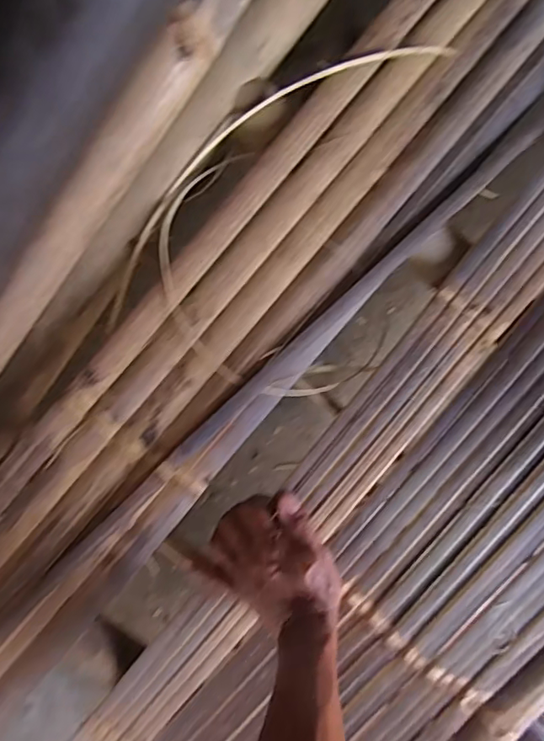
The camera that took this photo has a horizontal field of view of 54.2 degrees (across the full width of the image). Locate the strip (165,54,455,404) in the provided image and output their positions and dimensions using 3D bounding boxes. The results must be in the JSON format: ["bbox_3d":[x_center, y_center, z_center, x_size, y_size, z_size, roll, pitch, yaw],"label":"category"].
[{"bbox_3d":[0.016,-0.125,0.465,0.209,0.042,0.276,9,100,-1],"label":"strip"}]

